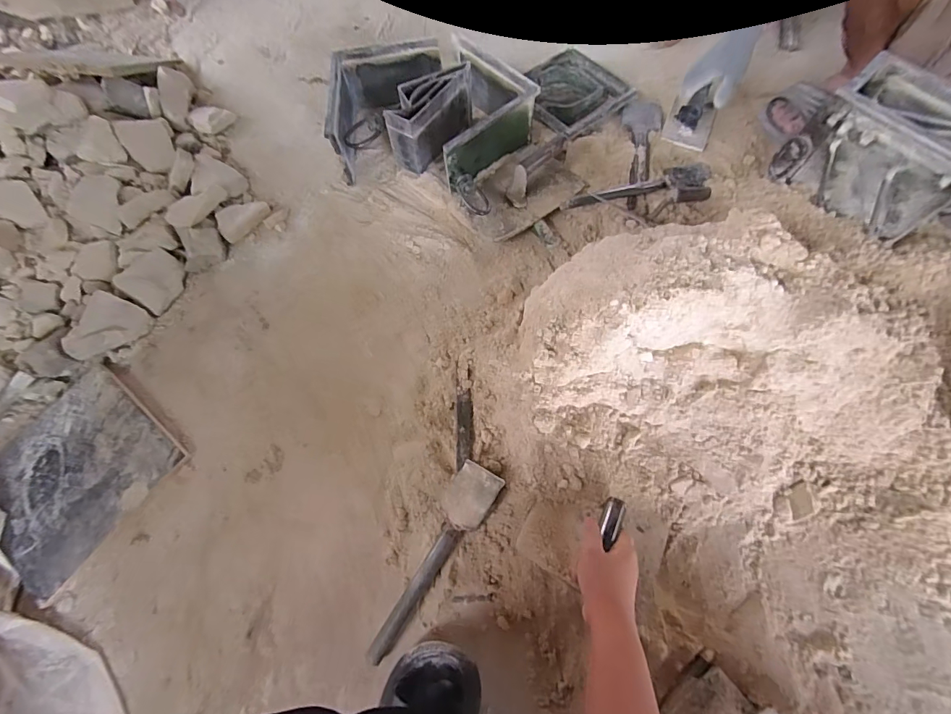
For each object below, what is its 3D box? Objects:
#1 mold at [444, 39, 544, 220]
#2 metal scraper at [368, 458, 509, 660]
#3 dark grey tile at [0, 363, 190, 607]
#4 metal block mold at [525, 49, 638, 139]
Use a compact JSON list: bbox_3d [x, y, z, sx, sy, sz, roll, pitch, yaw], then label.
[{"bbox_3d":[0.031,-0.422,0.793,0.148,0.120,0.337,4,68,4],"label":"mold"},{"bbox_3d":[-0.040,0.242,0.546,0.059,0.049,0.224,29,85,14],"label":"metal scraper"},{"bbox_3d":[-0.604,0.170,0.642,0.253,0.013,0.247,35,74,15],"label":"dark grey tile"},{"bbox_3d":[0.193,-0.534,0.874,0.208,0.038,0.195,-35,70,-11],"label":"metal block mold"}]

